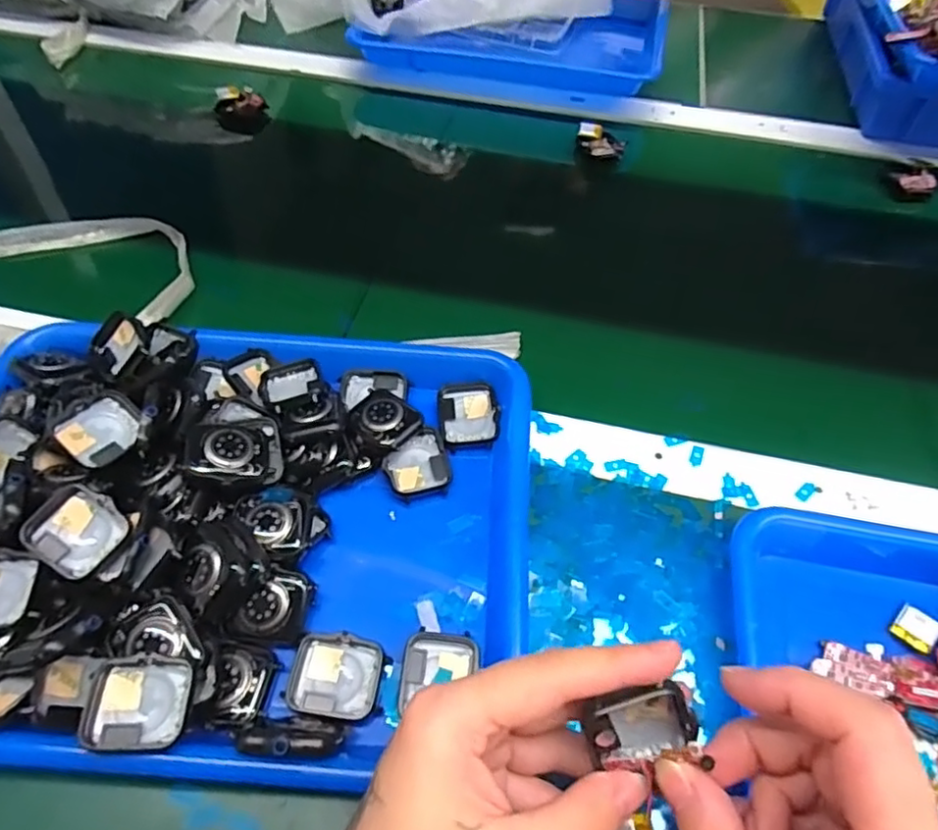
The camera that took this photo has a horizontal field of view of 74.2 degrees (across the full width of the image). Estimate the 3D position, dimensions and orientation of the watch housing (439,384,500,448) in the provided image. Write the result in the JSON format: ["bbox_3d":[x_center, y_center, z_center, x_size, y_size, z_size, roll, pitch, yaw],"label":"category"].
[{"bbox_3d":[0.000,0.001,0.397,0.036,0.010,0.043,-6,67,-3],"label":"watch housing"}]

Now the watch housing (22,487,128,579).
[{"bbox_3d":[-0.193,0.057,0.304,0.040,0.011,0.037,27,58,16],"label":"watch housing"}]

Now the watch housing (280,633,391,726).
[{"bbox_3d":[-0.064,0.128,0.305,0.045,0.010,0.037,9,55,5],"label":"watch housing"}]

